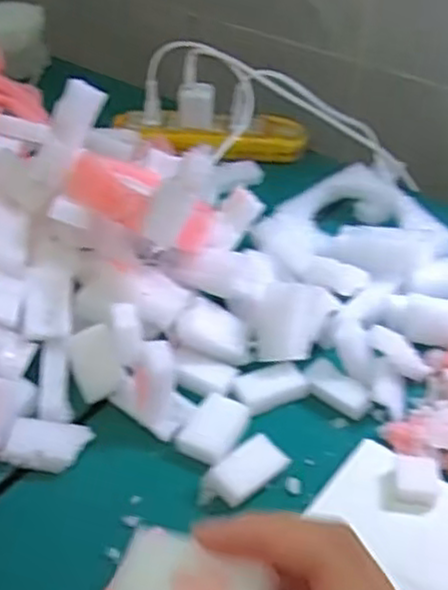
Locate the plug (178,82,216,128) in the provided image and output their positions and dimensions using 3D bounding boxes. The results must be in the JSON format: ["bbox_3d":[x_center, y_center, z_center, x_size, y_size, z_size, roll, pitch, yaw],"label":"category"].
[{"bbox_3d":[-0.025,-0.180,0.690,0.032,0.037,0.020,6,40,7],"label":"plug"}]

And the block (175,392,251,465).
[{"bbox_3d":[-0.006,0.081,0.446,0.028,0.012,0.045,22,44,25],"label":"block"}]

